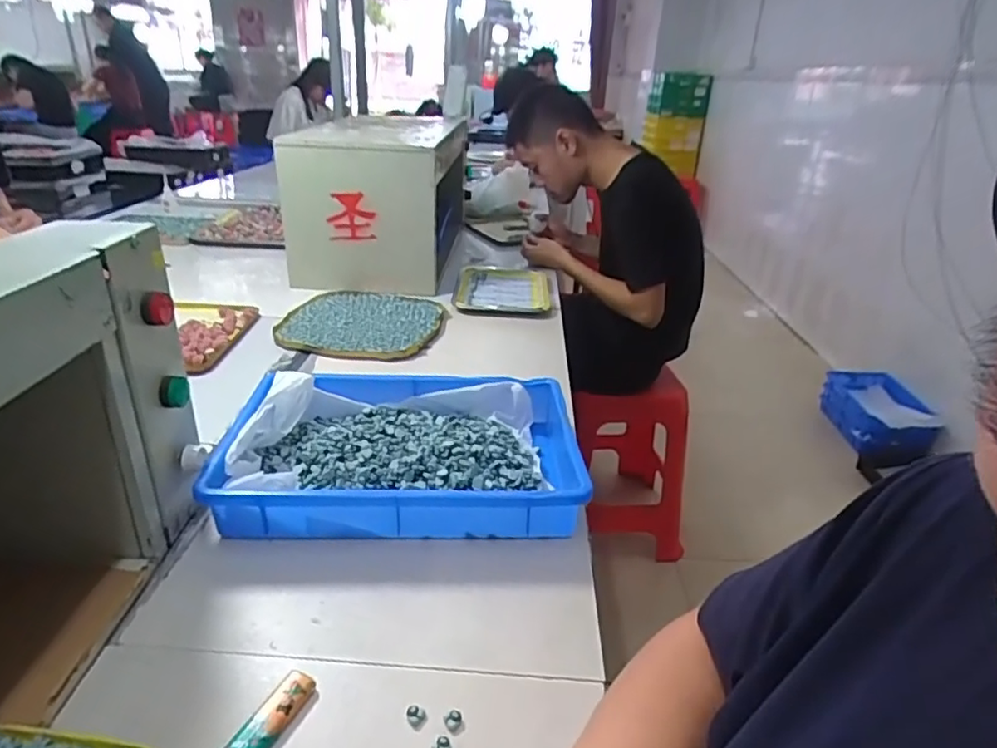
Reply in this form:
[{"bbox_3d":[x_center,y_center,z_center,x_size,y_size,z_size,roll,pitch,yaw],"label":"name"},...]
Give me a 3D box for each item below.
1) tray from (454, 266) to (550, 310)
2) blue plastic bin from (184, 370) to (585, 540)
[{"bbox_3d":[0.009,-0.181,1.228,0.179,0.023,0.262,6,25,-1],"label":"tray"},{"bbox_3d":[-0.099,0.081,0.657,0.358,0.063,0.240,2,26,-4],"label":"blue plastic bin"}]

